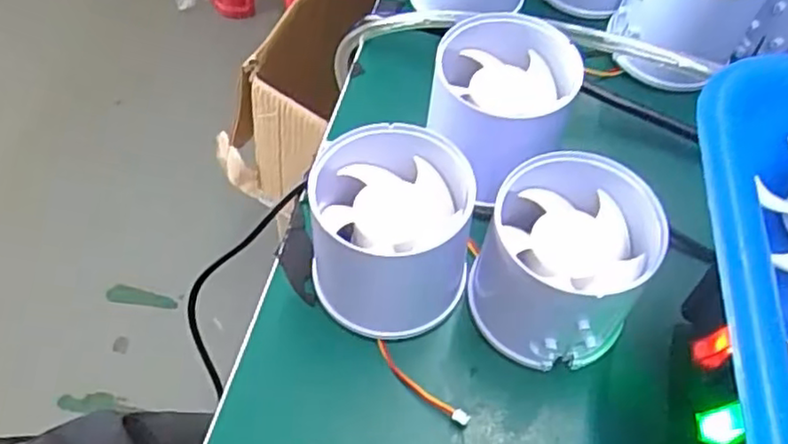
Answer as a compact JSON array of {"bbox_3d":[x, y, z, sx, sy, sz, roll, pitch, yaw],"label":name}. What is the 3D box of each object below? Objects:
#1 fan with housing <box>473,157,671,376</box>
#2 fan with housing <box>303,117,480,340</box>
[{"bbox_3d":[0.056,0.012,0.232,0.051,0.056,0.055,1,57,-1],"label":"fan with housing"},{"bbox_3d":[-0.003,0.006,0.238,0.049,0.053,0.053,1,57,-1],"label":"fan with housing"}]

